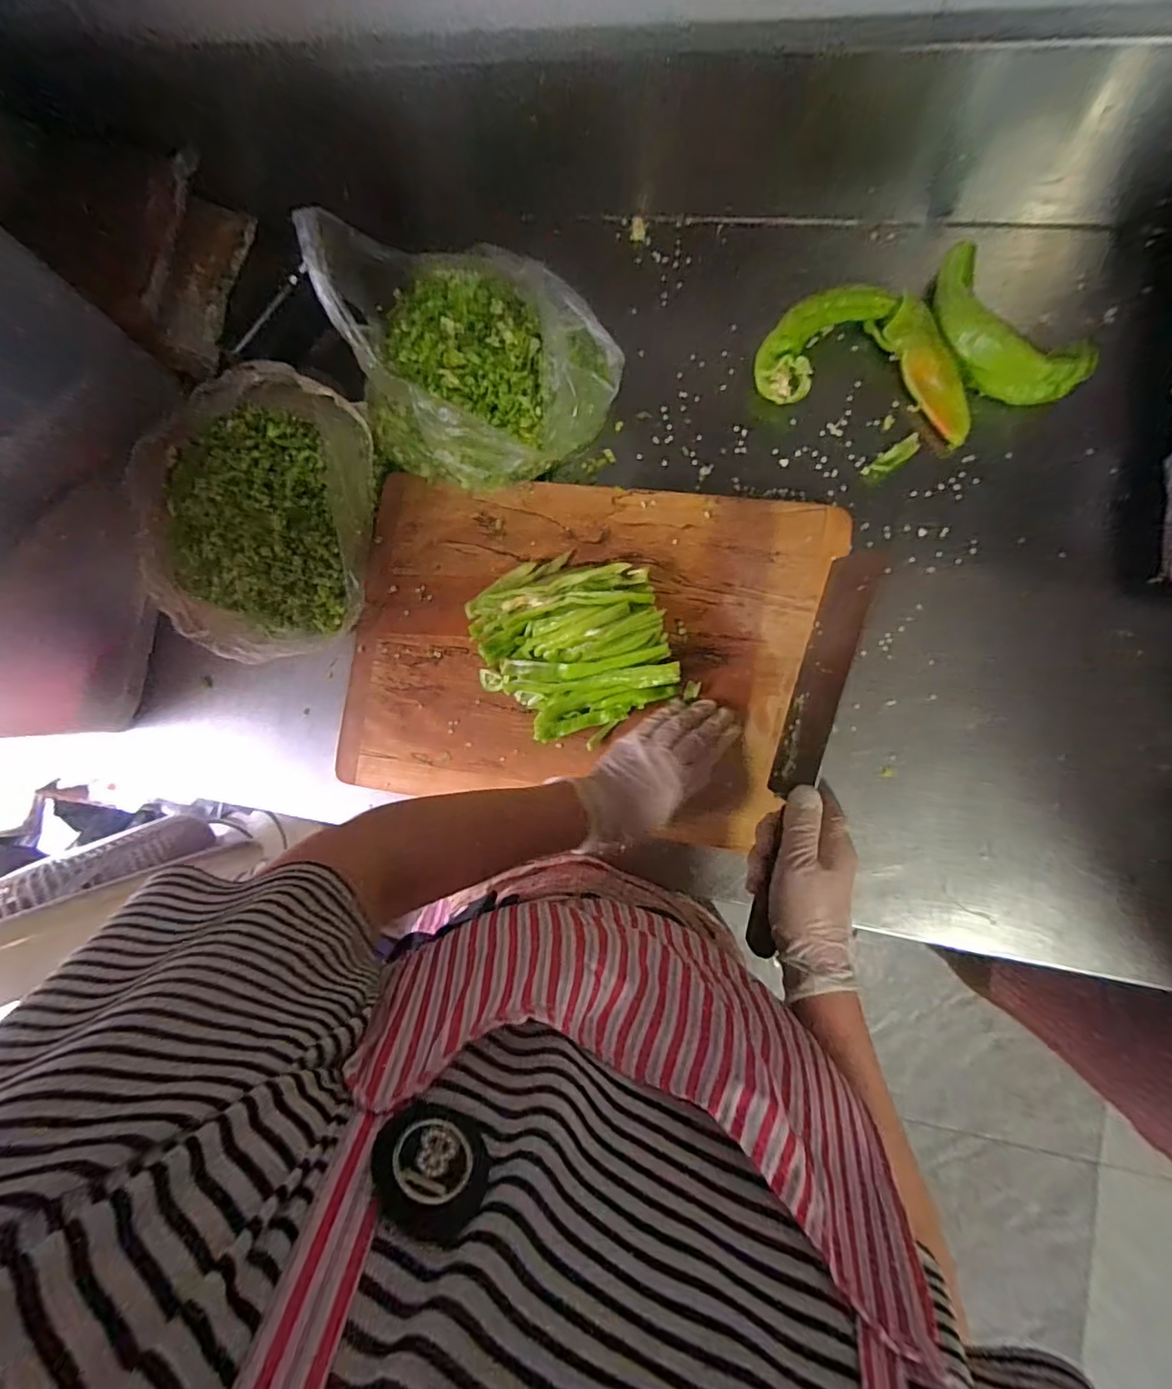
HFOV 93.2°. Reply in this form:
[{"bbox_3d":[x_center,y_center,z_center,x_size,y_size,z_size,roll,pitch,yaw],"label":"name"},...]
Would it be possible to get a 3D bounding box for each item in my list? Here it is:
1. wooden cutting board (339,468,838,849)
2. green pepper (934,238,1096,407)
[{"bbox_3d":[-0.014,-0.049,0.552,0.461,0.031,0.331,7,87,9],"label":"wooden cutting board"},{"bbox_3d":[0.399,-0.342,0.535,0.068,0.034,0.162,-44,82,3],"label":"green pepper"}]

